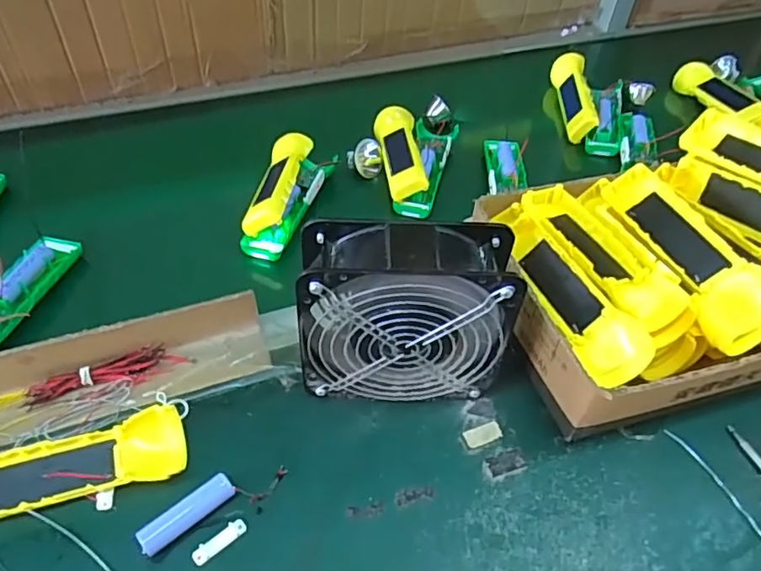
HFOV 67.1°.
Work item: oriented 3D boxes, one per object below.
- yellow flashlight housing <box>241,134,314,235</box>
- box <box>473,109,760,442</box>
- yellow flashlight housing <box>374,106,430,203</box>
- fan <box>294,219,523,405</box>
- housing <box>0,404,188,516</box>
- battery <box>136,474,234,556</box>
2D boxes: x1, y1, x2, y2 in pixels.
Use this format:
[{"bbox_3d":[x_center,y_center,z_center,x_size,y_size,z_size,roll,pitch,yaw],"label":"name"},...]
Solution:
[{"bbox_3d":[-0.111,-0.114,0.618,0.043,0.028,0.164,7,48,3],"label":"yellow flashlight housing"},{"bbox_3d":[0.310,-0.036,0.498,0.418,0.149,0.218,-12,56,-12],"label":"box"},{"bbox_3d":[0.023,-0.161,0.676,0.045,0.028,0.165,-2,48,-5],"label":"yellow flashlight housing"},{"bbox_3d":[0.019,0.024,0.429,0.153,0.148,0.066,1,49,-3],"label":"fan"},{"bbox_3d":[-0.222,0.127,0.399,0.162,0.028,0.049,-10,49,-12],"label":"housing"},{"bbox_3d":[-0.131,0.154,0.389,0.066,0.018,0.018,-32,57,-28],"label":"battery"}]

